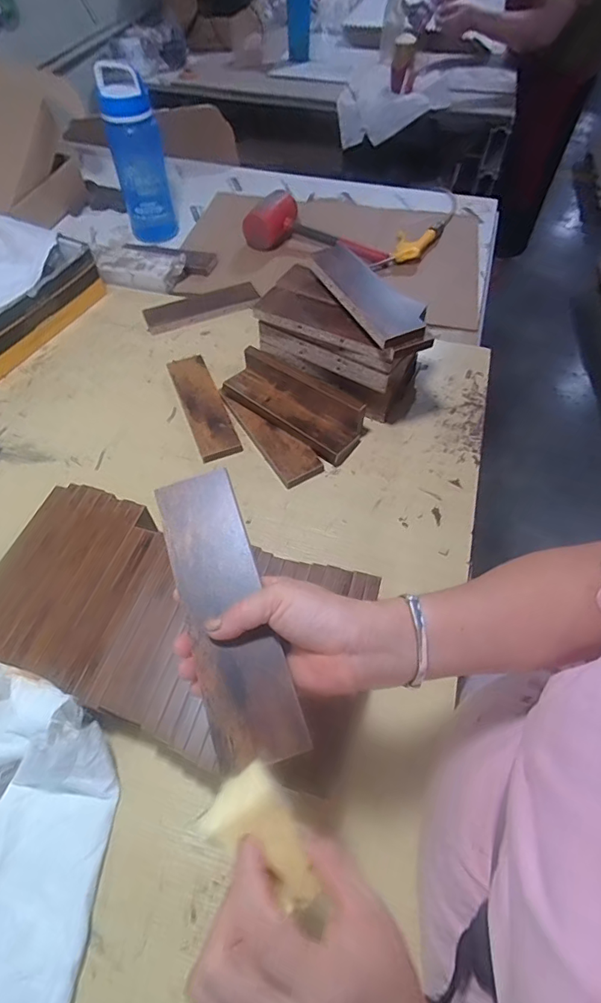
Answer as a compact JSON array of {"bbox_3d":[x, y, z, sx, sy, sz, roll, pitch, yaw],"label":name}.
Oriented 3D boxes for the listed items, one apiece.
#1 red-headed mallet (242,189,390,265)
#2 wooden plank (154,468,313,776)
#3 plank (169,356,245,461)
[{"bbox_3d":[0.042,-0.590,1.032,0.319,0.075,0.110,21,59,14],"label":"red-headed mallet"},{"bbox_3d":[-0.055,0.074,0.340,0.059,0.006,0.210,-16,66,-10],"label":"wooden plank"},{"bbox_3d":[-0.155,-0.155,0.743,0.061,0.013,0.225,-19,58,-12],"label":"plank"}]

